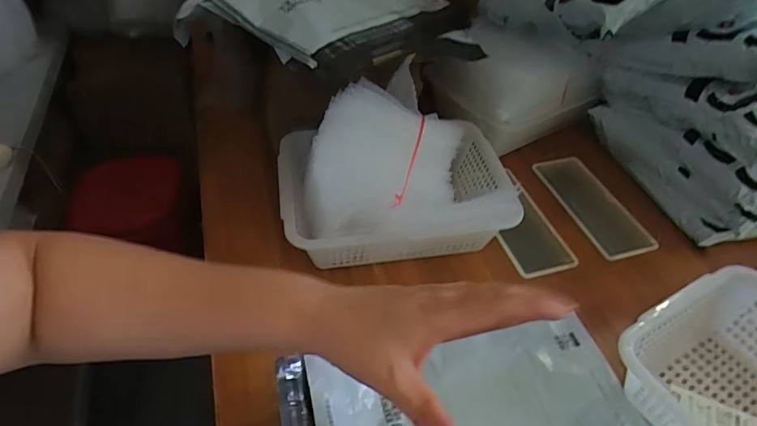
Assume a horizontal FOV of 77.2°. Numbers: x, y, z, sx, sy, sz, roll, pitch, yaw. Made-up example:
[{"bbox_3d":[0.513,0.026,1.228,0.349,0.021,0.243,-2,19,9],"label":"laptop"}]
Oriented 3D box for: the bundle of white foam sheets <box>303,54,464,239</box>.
[{"bbox_3d":[0.006,-0.072,0.694,0.233,0.075,0.229,4,71,-7],"label":"bundle of white foam sheets"}]

